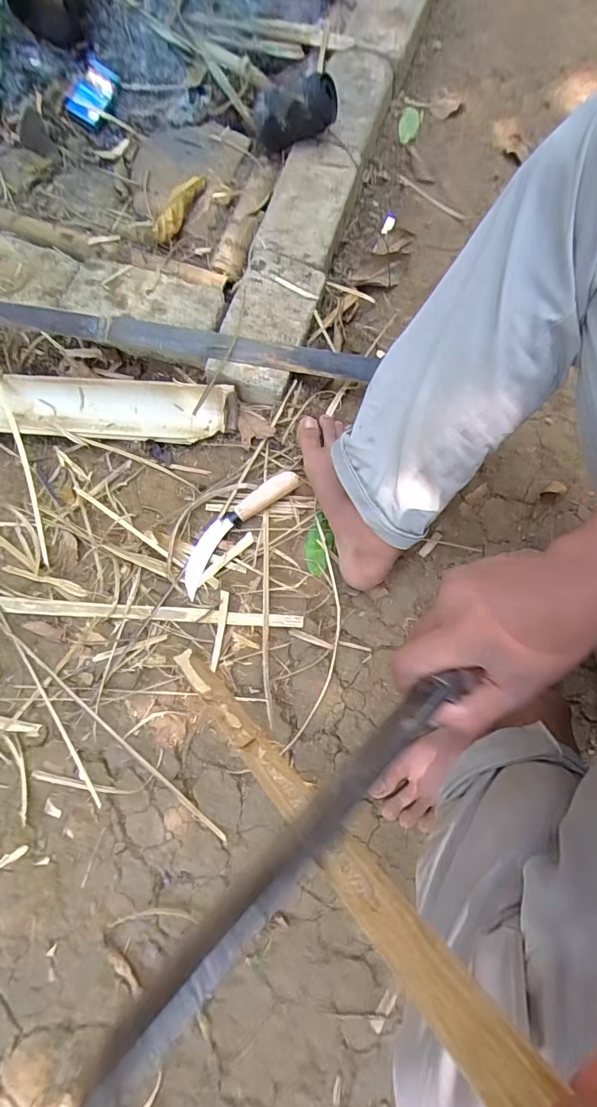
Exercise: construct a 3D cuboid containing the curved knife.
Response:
[{"bbox_3d":[-0.083,-0.036,0.593,0.045,0.016,0.202,42,82,7],"label":"curved knife"}]

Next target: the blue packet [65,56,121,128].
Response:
[{"bbox_3d":[-0.383,-0.871,0.863,0.063,0.019,0.121,22,80,4],"label":"blue packet"}]

